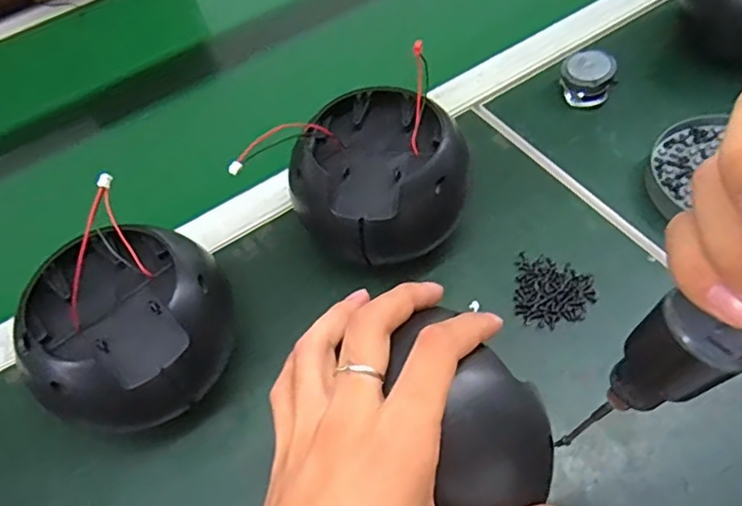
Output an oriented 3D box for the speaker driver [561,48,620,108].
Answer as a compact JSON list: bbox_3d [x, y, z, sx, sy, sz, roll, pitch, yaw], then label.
[{"bbox_3d":[0.192,-0.155,0.526,0.045,0.029,0.044,13,58,15],"label":"speaker driver"}]

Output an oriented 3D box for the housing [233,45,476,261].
[{"bbox_3d":[-0.001,-0.056,0.428,0.120,0.099,0.122,-3,55,5],"label":"housing"}]

